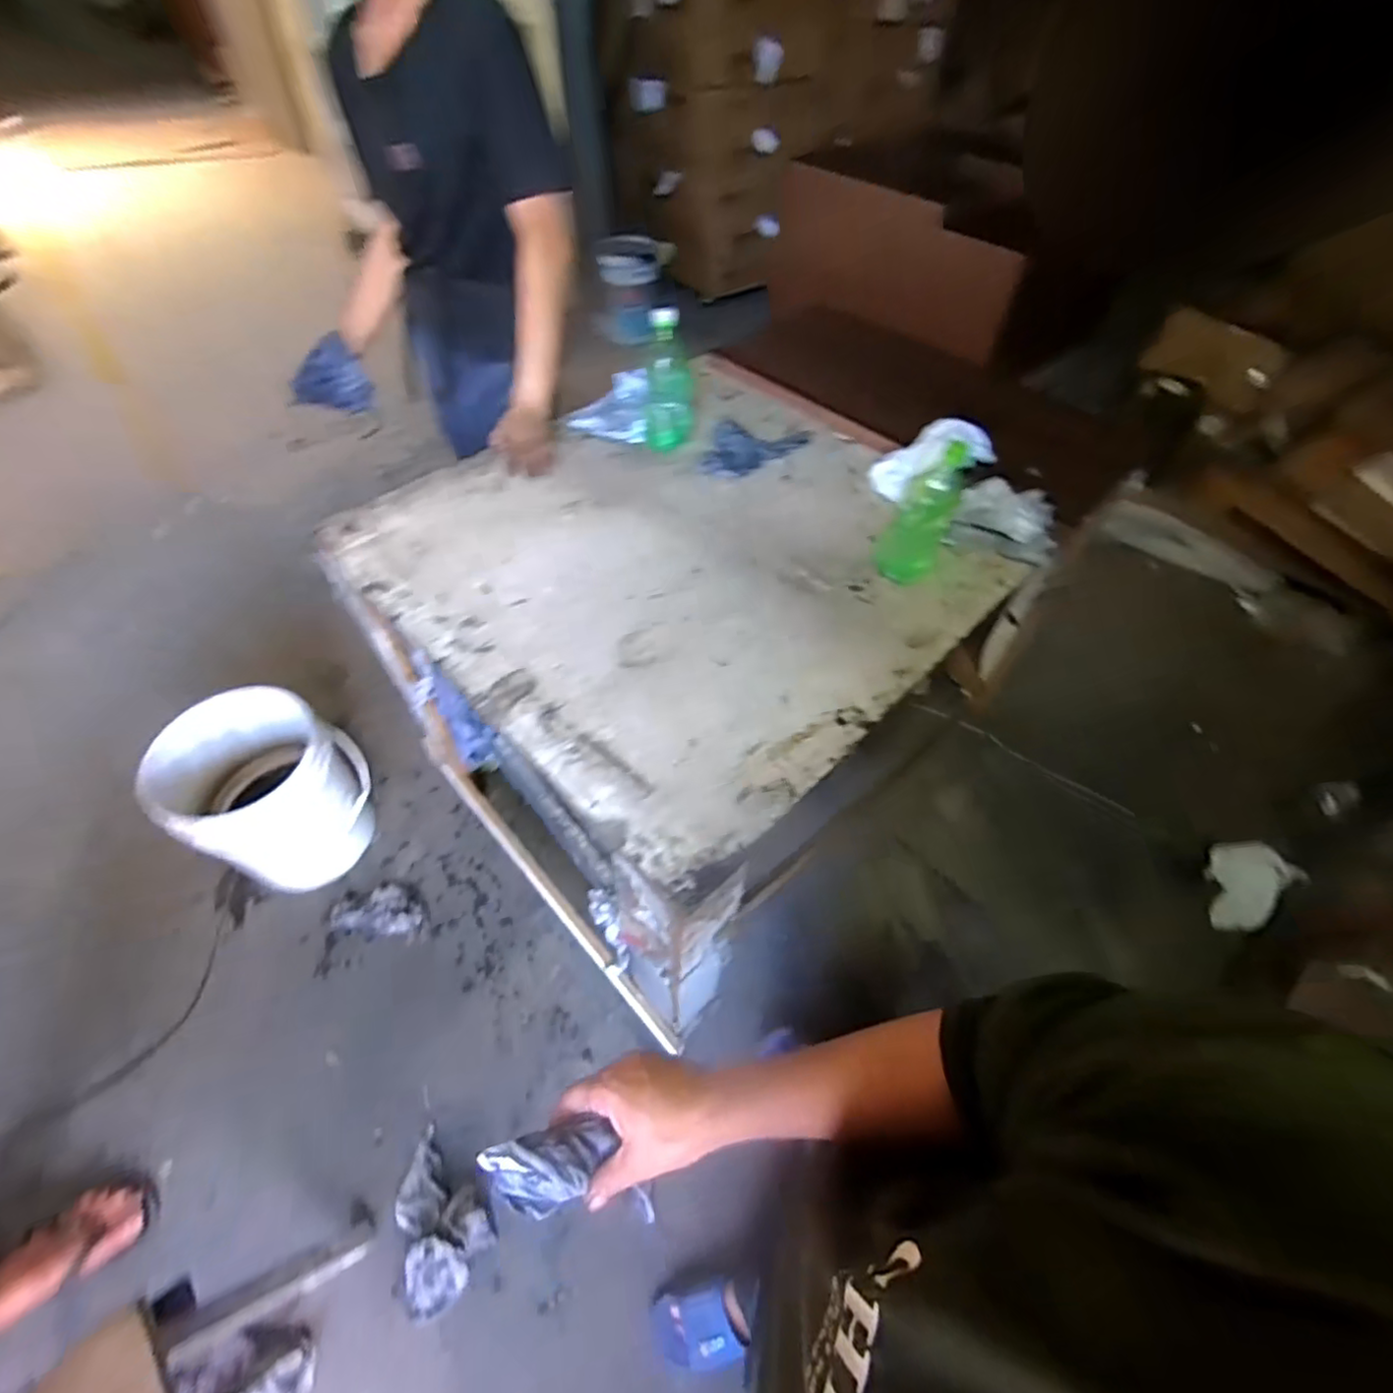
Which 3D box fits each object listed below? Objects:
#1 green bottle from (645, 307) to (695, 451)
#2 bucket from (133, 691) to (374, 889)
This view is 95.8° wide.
[{"bbox_3d":[-0.046,-0.506,1.017,0.084,0.190,0.071,-3,52,-4],"label":"green bottle"},{"bbox_3d":[-0.893,0.197,1.343,0.358,0.333,0.327,1,52,-1],"label":"bucket"}]

